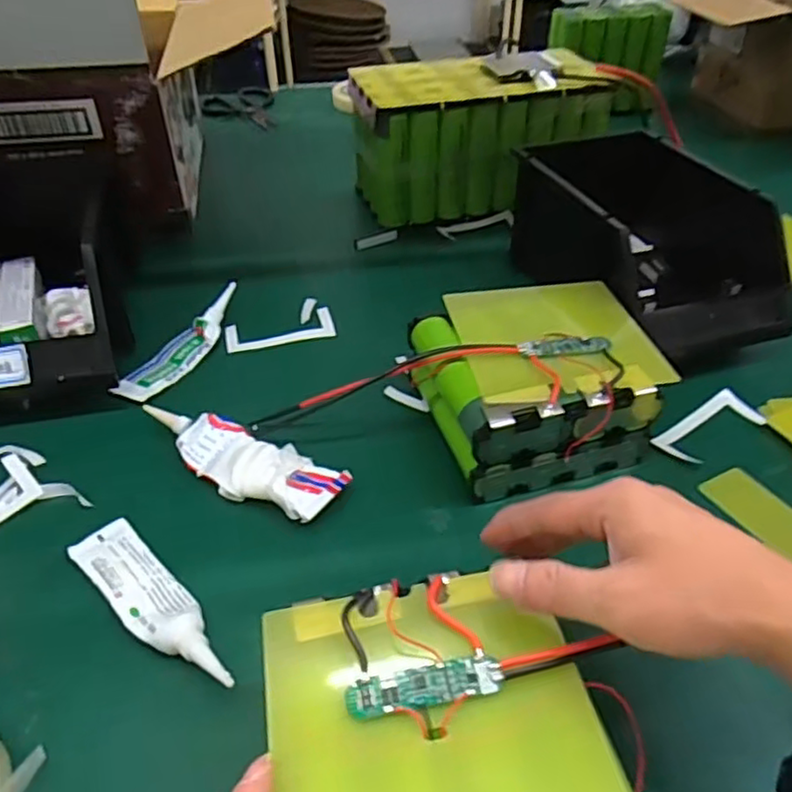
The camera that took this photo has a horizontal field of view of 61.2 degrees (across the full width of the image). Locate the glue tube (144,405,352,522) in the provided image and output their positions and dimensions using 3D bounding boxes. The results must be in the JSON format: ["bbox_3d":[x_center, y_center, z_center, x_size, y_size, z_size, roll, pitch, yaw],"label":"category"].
[{"bbox_3d":[-0.113,0.045,0.484,0.157,0.020,0.053,20,46,22],"label":"glue tube"}]

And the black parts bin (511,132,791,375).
[{"bbox_3d":[0.209,-0.159,0.632,0.150,0.113,0.323,-16,44,-16],"label":"black parts bin"}]

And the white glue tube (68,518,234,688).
[{"bbox_3d":[-0.145,0.121,0.400,0.152,0.020,0.038,33,52,32],"label":"white glue tube"}]

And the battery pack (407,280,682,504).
[{"bbox_3d":[0.104,-0.017,0.509,0.165,0.076,0.160,-10,43,-10],"label":"battery pack"}]

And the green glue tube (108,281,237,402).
[{"bbox_3d":[-0.190,-0.048,0.599,0.043,0.033,0.152,17,45,19],"label":"green glue tube"}]

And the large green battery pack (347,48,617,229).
[{"bbox_3d":[0.094,-0.303,0.780,0.269,0.140,0.114,-9,43,-9],"label":"large green battery pack"}]

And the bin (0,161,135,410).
[{"bbox_3d":[-0.326,-0.103,0.584,0.165,0.100,0.256,-12,43,-12],"label":"bin"}]

